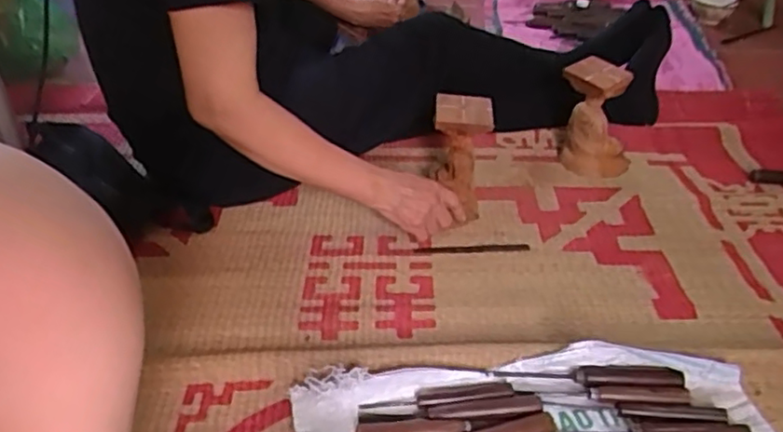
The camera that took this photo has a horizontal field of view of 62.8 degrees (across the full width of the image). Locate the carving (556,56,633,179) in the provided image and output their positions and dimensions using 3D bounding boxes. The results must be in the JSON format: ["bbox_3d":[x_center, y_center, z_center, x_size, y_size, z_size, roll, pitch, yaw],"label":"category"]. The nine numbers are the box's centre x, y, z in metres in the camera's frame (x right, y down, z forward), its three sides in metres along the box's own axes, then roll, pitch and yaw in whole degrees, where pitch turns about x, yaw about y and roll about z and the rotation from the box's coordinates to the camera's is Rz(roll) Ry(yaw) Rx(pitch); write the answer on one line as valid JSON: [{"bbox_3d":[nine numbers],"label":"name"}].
[{"bbox_3d":[0.330,-0.157,1.024,0.115,0.180,0.071,14,38,18],"label":"carving"}]

